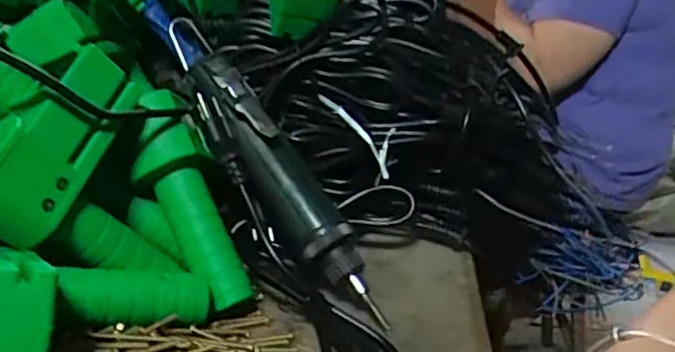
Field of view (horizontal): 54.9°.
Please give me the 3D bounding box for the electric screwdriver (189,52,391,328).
[{"bbox_3d":[-0.038,0.002,0.463,0.047,0.039,0.229,-22,73,-49],"label":"electric screwdriver"}]

